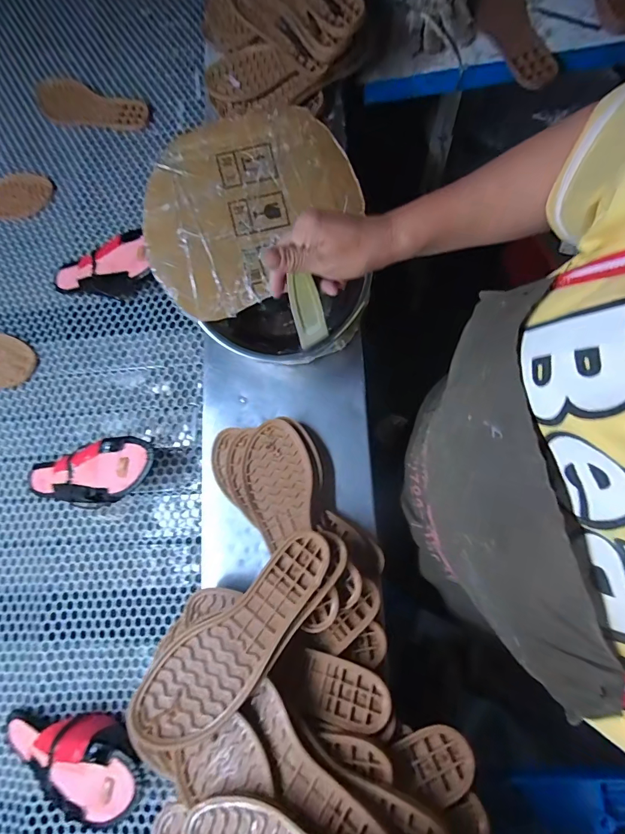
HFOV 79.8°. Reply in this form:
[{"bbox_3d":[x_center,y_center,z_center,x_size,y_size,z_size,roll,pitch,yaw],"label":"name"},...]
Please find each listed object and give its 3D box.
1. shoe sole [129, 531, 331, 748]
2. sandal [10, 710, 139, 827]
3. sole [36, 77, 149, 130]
[{"bbox_3d":[-0.071,0.231,0.395,0.246,0.011,0.081,-39,67,-15],"label":"shoe sole"},{"bbox_3d":[-0.301,0.427,0.475,0.224,0.054,0.080,0,79,23],"label":"sandal"},{"bbox_3d":[-0.410,-0.573,0.687,0.225,0.019,0.079,15,79,10],"label":"sole"}]

